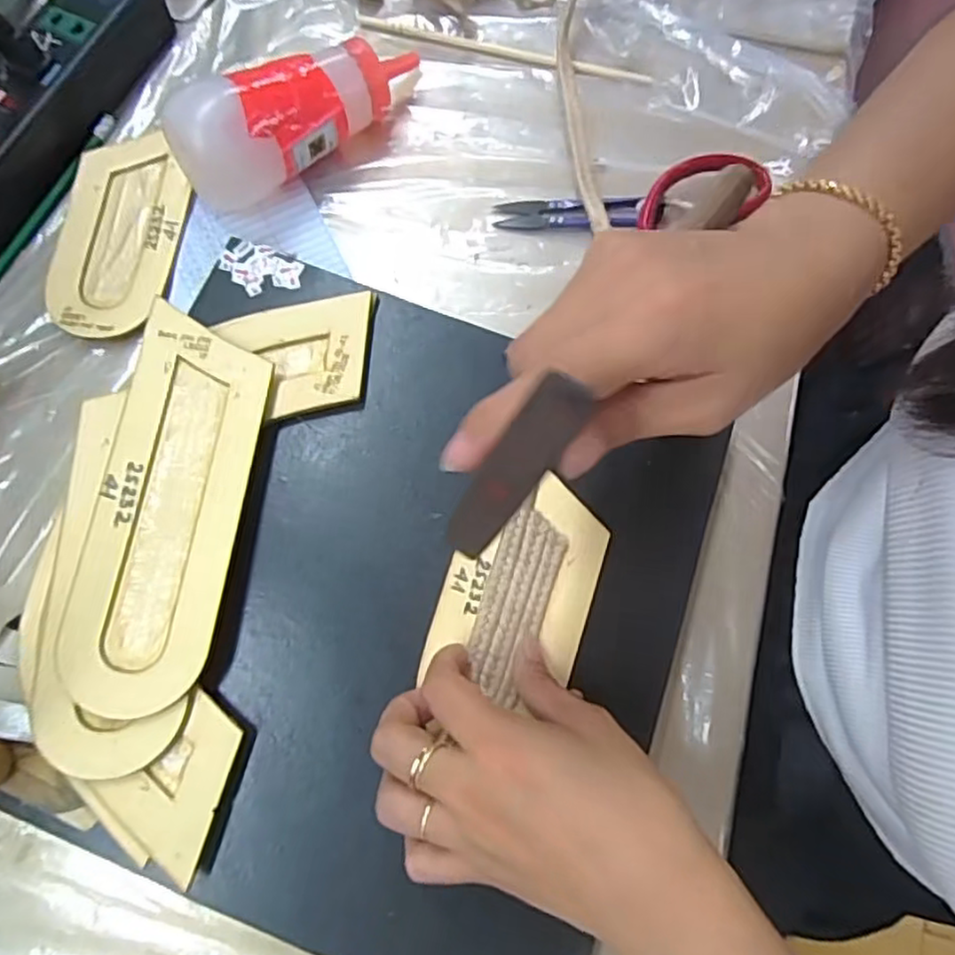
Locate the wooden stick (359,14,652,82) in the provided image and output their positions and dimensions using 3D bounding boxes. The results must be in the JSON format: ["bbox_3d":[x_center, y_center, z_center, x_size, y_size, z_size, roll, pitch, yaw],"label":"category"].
[{"bbox_3d":[0.016,-0.283,0.449,0.195,0.005,0.013,15,75,4],"label":"wooden stick"}]

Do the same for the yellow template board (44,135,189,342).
[{"bbox_3d":[-0.214,-0.146,0.403,0.074,0.007,0.133,9,75,2],"label":"yellow template board"}]

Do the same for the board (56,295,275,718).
[{"bbox_3d":[-0.149,0.011,0.328,0.067,0.007,0.191,8,74,-2],"label":"board"}]

